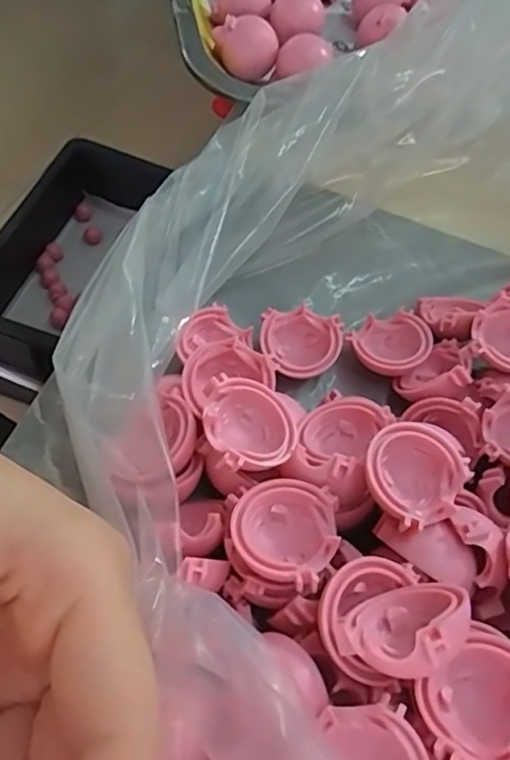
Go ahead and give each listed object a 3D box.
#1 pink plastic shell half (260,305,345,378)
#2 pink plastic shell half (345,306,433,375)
[{"bbox_3d":[0.017,-0.013,0.227,0.030,0.014,0.026,8,59,-4],"label":"pink plastic shell half"},{"bbox_3d":[0.053,-0.014,0.235,0.028,0.013,0.027,4,59,-7],"label":"pink plastic shell half"}]

